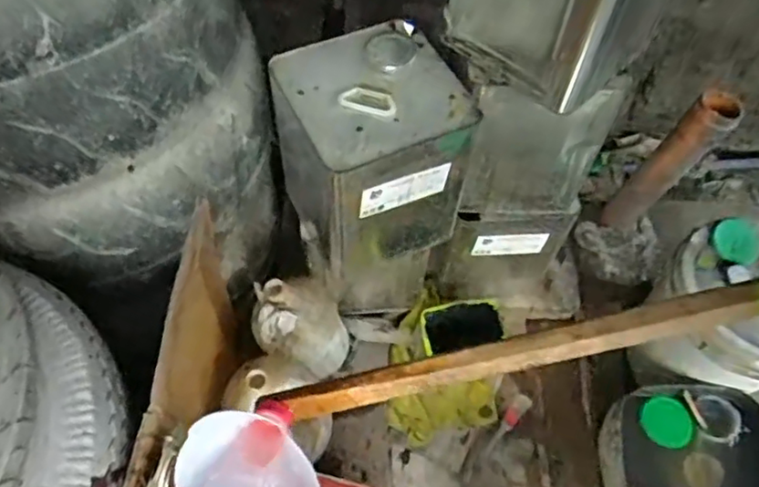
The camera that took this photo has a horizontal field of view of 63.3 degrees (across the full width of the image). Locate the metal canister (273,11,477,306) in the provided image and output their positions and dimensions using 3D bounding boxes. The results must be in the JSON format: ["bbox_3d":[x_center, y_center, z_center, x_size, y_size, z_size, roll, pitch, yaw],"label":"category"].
[{"bbox_3d":[-0.012,-0.142,0.970,0.235,0.296,0.239,-22,62,-17],"label":"metal canister"}]

